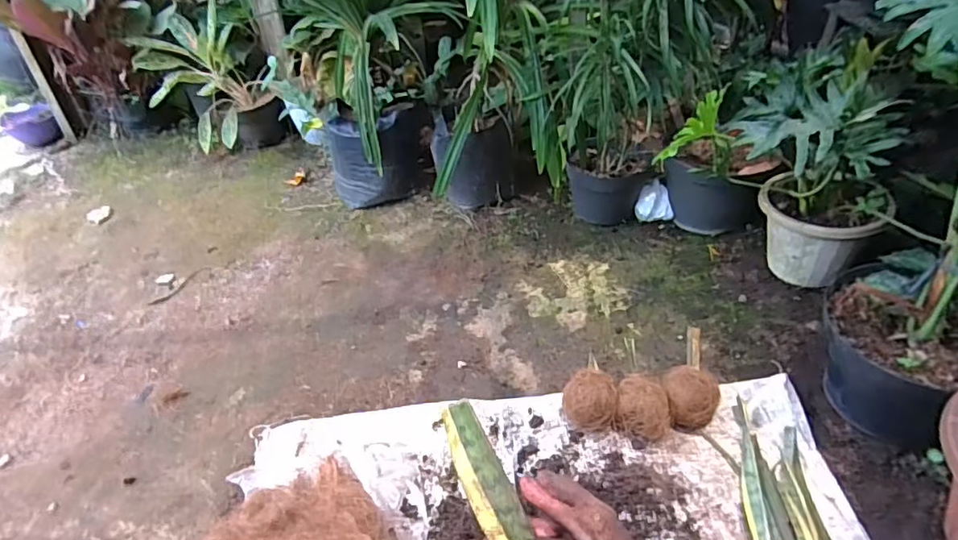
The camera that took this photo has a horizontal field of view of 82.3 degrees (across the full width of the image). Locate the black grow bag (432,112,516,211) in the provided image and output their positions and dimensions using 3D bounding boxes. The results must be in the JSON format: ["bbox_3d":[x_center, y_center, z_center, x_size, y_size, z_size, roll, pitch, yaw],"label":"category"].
[{"bbox_3d":[-0.017,-0.311,1.563,0.223,0.228,0.211,-13,40,-9],"label":"black grow bag"}]

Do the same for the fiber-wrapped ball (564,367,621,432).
[{"bbox_3d":[0.195,0.234,0.965,0.090,0.089,0.091,-3,36,2],"label":"fiber-wrapped ball"}]

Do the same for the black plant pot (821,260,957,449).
[{"bbox_3d":[0.687,0.142,0.894,0.261,0.224,0.260,-18,38,-18],"label":"black plant pot"}]

